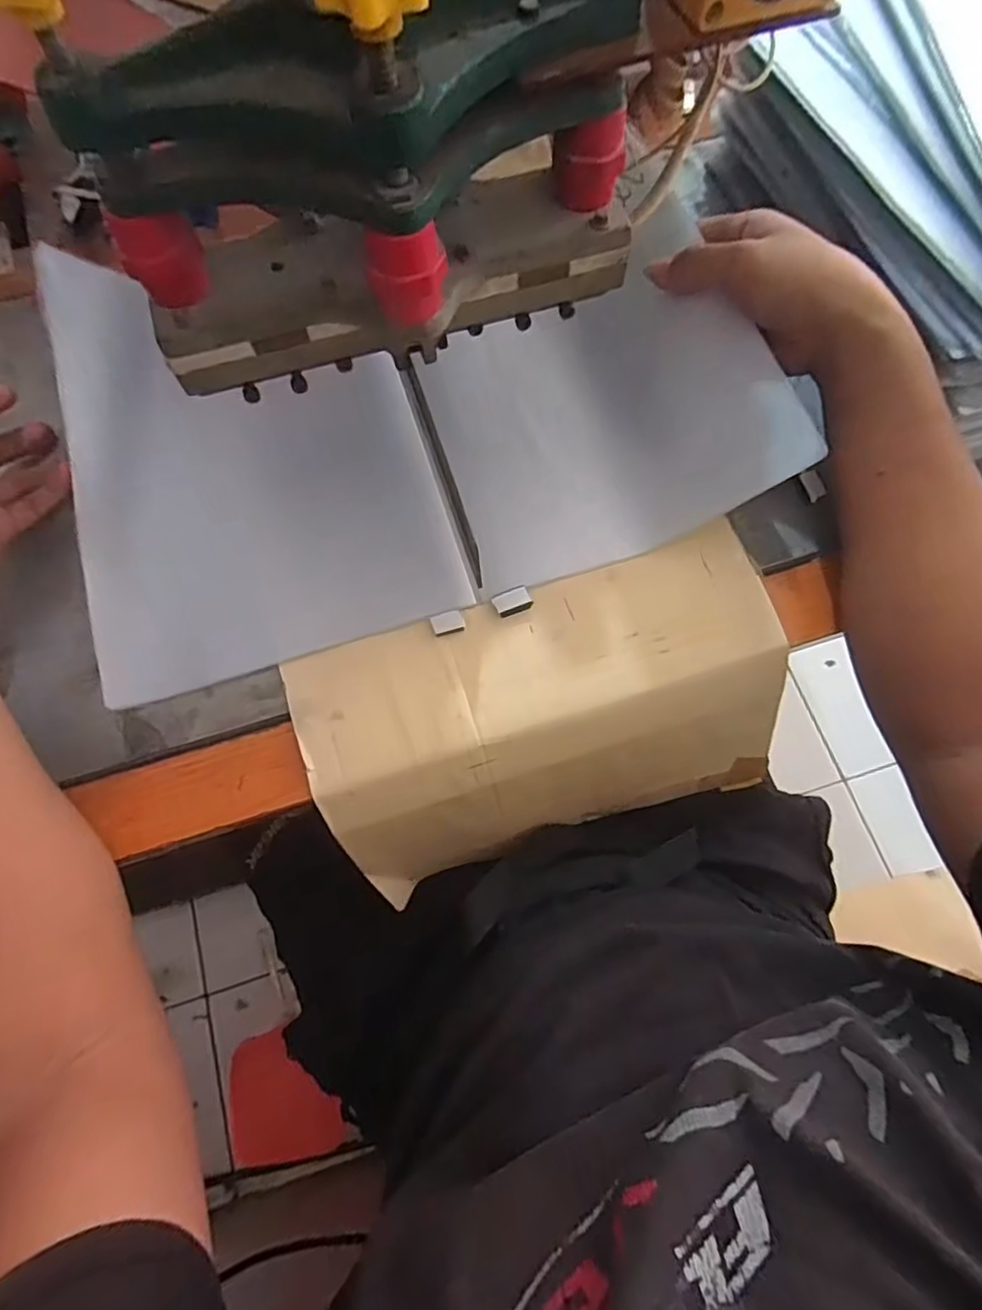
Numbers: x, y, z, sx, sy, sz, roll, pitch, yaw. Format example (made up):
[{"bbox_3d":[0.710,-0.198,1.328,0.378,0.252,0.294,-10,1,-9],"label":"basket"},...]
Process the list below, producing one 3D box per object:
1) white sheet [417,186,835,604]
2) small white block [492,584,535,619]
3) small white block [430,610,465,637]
[{"bbox_3d":[0.070,-0.166,0.405,0.201,0.080,0.203,-18,69,-7],"label":"white sheet"},{"bbox_3d":[0.014,-0.034,0.385,0.023,0.007,0.014,-21,73,-7],"label":"small white block"},{"bbox_3d":[-0.027,-0.020,0.385,0.020,0.007,0.012,-13,72,-4],"label":"small white block"}]

